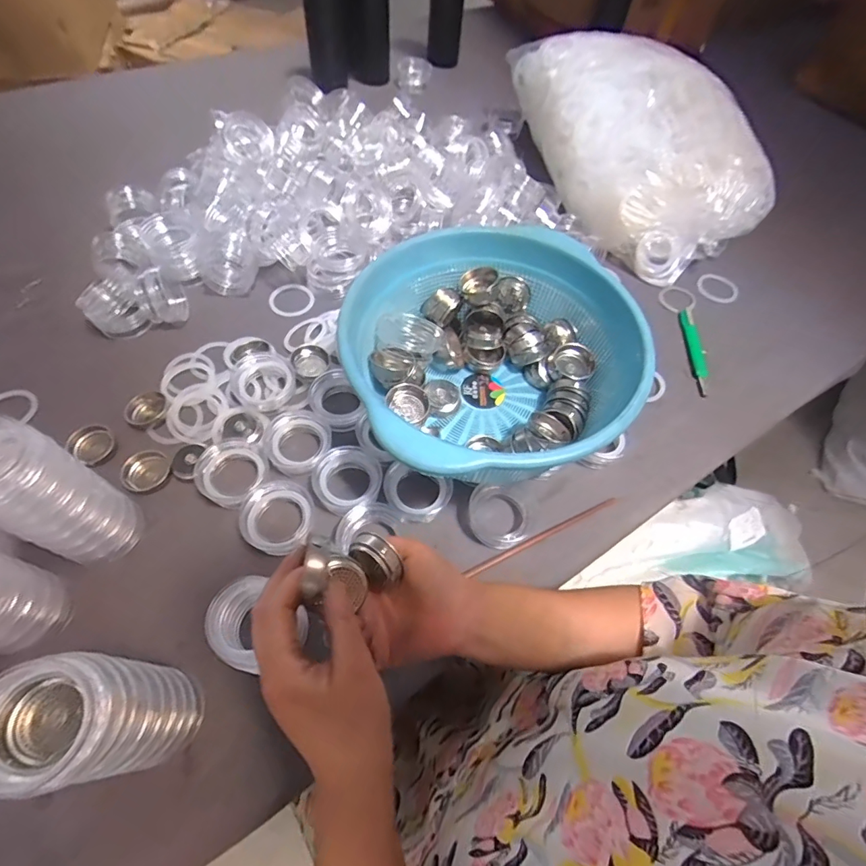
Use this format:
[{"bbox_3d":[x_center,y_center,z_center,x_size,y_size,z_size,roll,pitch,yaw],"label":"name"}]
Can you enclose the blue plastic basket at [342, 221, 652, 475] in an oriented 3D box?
[{"bbox_3d":[0.063,-0.075,0.477,0.290,0.112,0.272,2,60,-3],"label":"blue plastic basket"}]

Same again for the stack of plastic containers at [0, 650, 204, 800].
[{"bbox_3d":[-0.216,0.188,0.314,0.056,0.169,0.066,11,60,2],"label":"stack of plastic containers"}]

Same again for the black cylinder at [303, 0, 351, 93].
[{"bbox_3d":[-0.192,-0.776,0.854,0.082,0.232,0.061,-7,61,-8],"label":"black cylinder"}]

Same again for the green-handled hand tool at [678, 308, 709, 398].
[{"bbox_3d":[0.354,-0.111,0.631,0.021,0.012,0.143,8,60,0],"label":"green-handled hand tool"}]

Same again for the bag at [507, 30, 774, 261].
[{"bbox_3d":[0.315,-0.481,0.739,0.244,0.150,0.470,-14,62,-12],"label":"bag"}]

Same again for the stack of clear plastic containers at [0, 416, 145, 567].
[{"bbox_3d":[-0.317,0.056,0.394,0.067,0.153,0.067,25,61,10],"label":"stack of clear plastic containers"}]

